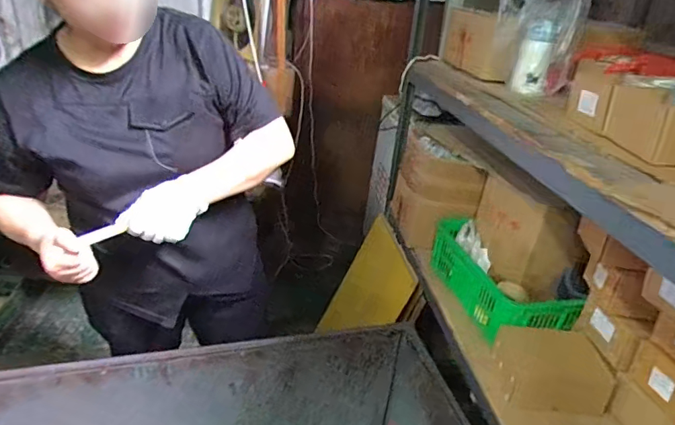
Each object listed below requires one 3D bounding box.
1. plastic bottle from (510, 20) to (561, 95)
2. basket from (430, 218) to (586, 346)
[{"bbox_3d":[0.496,-0.390,1.192,0.075,0.168,0.065,7,27,2],"label":"plastic bottle"},{"bbox_3d":[0.419,0.183,1.278,0.202,0.139,0.441,-2,28,-15],"label":"basket"}]

